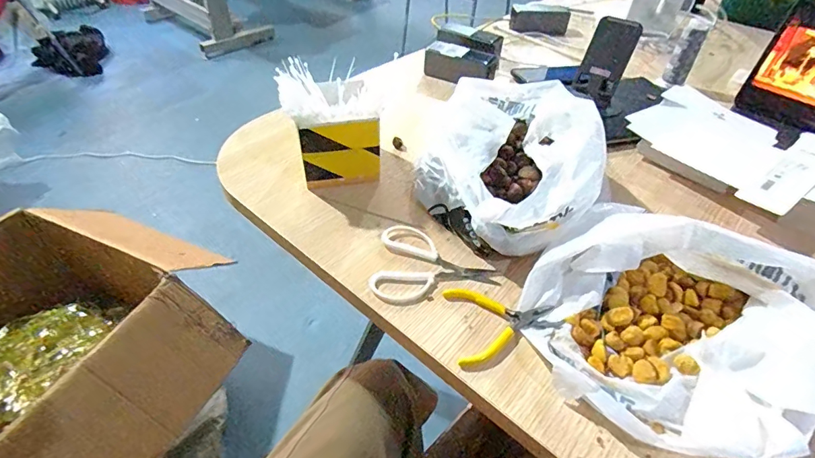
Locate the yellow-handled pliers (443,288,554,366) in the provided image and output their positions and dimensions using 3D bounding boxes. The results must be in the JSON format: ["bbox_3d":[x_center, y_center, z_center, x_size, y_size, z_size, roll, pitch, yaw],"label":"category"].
[{"bbox_3d":[0.096,0.094,0.457,0.103,0.009,0.092,-2,45,-5],"label":"yellow-handled pliers"}]

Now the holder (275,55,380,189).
[{"bbox_3d":[-0.098,-0.130,0.581,0.112,0.140,0.069,-13,47,-15],"label":"holder"}]

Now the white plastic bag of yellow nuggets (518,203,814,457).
[{"bbox_3d":[0.236,0.084,0.416,0.239,0.093,0.211,30,51,25],"label":"white plastic bag of yellow nuggets"}]

